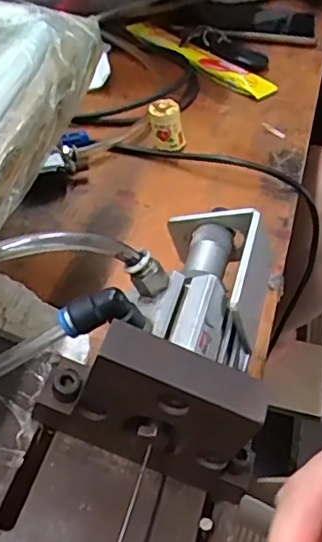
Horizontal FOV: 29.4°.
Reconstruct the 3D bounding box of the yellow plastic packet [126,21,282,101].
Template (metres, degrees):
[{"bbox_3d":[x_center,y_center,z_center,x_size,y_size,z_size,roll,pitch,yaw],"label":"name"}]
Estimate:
[{"bbox_3d":[0.039,-0.230,0.660,0.034,0.013,0.205,-32,53,-28],"label":"yellow plastic packet"}]

